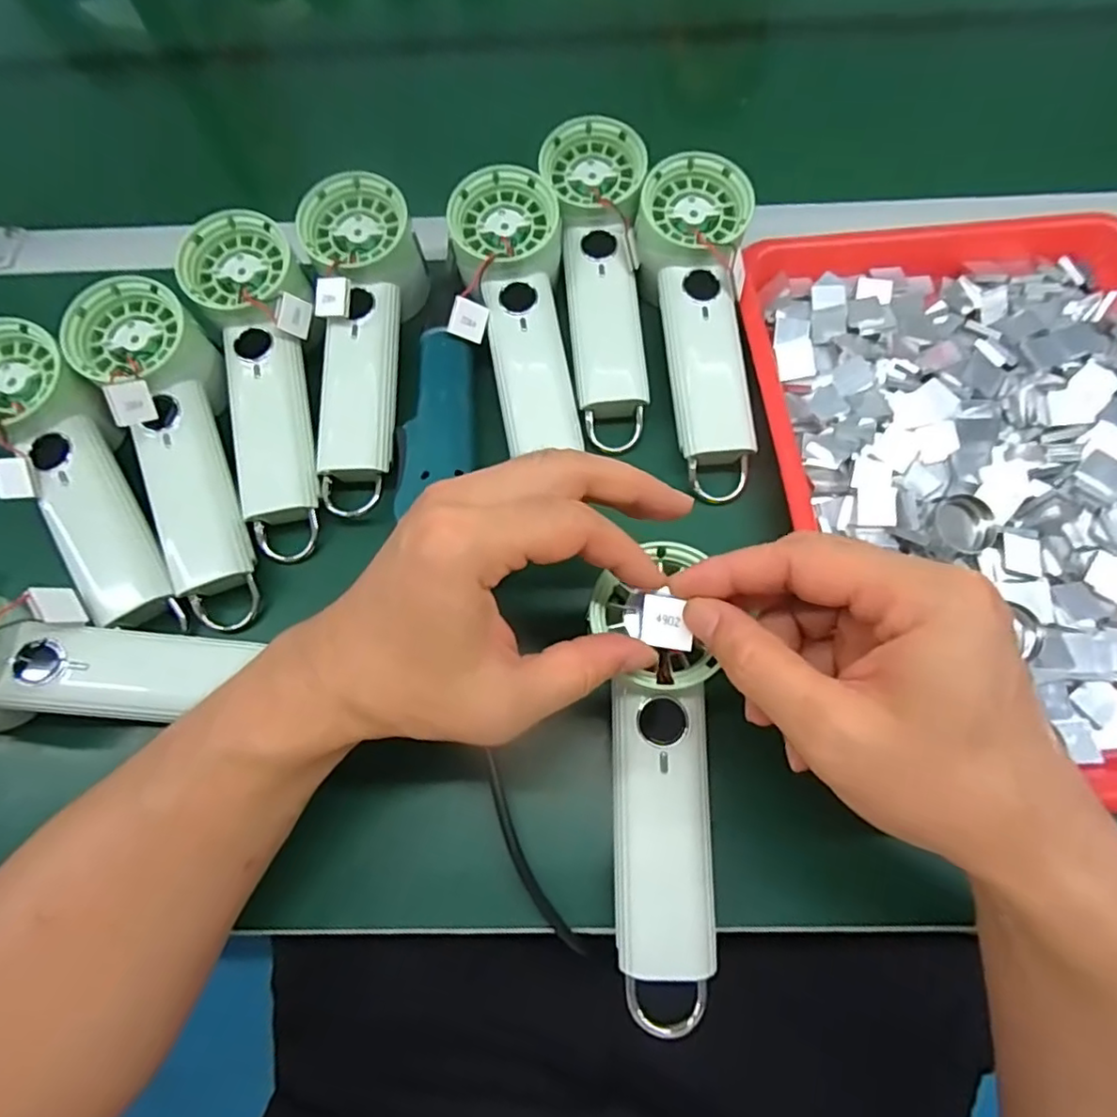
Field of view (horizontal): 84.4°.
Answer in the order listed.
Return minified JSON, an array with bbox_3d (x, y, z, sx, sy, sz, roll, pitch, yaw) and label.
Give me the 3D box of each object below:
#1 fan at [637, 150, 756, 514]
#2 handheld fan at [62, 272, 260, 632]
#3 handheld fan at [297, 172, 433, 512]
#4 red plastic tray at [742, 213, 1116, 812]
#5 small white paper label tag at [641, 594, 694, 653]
[{"bbox_3d":[0.082,-0.131,0.352,0.059,0.030,0.192,-4,83,1],"label":"fan"},{"bbox_3d":[-0.204,-0.058,0.326,0.063,0.047,0.197,-20,84,-5],"label":"handheld fan"},{"bbox_3d":[-0.114,-0.122,0.360,0.062,0.048,0.198,-1,82,2],"label":"handheld fan"},{"bbox_3d":[0.246,-0.048,0.329,0.234,0.024,0.334,-7,70,0],"label":"red plastic tray"},{"bbox_3d":[0.043,0.025,0.240,0.019,0.004,0.020,6,90,11],"label":"small white paper label tag"}]

